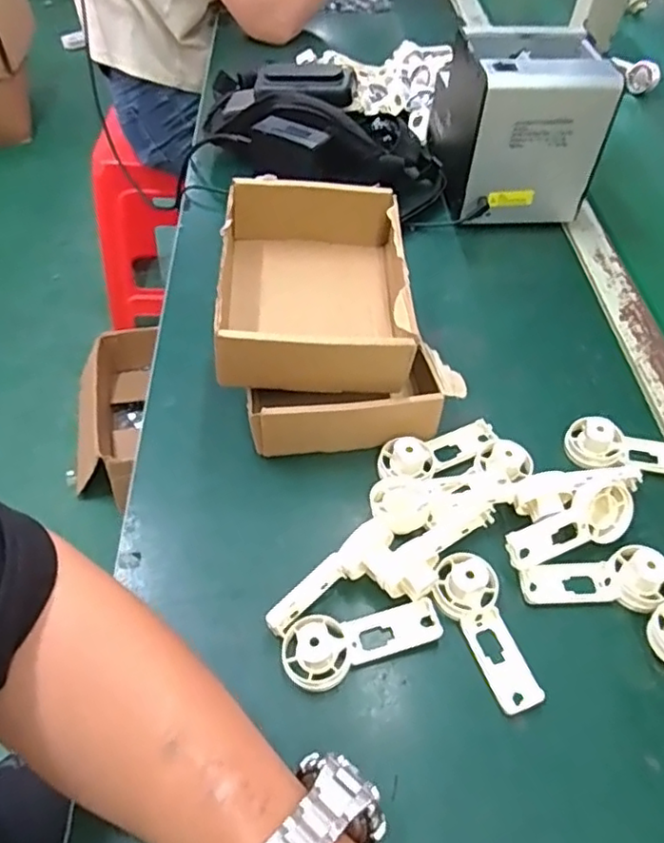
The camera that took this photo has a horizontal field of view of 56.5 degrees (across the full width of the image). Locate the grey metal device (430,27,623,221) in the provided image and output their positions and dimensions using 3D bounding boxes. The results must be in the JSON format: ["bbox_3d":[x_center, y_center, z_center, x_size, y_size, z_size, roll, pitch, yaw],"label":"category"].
[{"bbox_3d":[0.185,-0.306,0.628,0.127,0.137,0.152,-2,51,-3],"label":"grey metal device"}]

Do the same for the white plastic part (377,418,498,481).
[{"bbox_3d":[0.076,0.018,0.447,0.094,0.026,0.038,-28,57,-22],"label":"white plastic part"}]

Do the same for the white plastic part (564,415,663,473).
[{"bbox_3d":[0.223,0.021,0.453,0.094,0.032,0.034,8,51,5],"label":"white plastic part"}]

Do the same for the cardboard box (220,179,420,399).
[{"bbox_3d":[-0.015,-0.101,0.457,0.135,0.064,0.173,1,51,-4],"label":"cardboard box"}]

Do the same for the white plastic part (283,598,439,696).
[{"bbox_3d":[0.018,0.125,0.360,0.094,0.027,0.037,-16,53,-14],"label":"white plastic part"}]

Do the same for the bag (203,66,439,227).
[{"bbox_3d":[-0.033,-0.320,0.662,0.293,0.085,0.131,24,54,18],"label":"bag"}]

